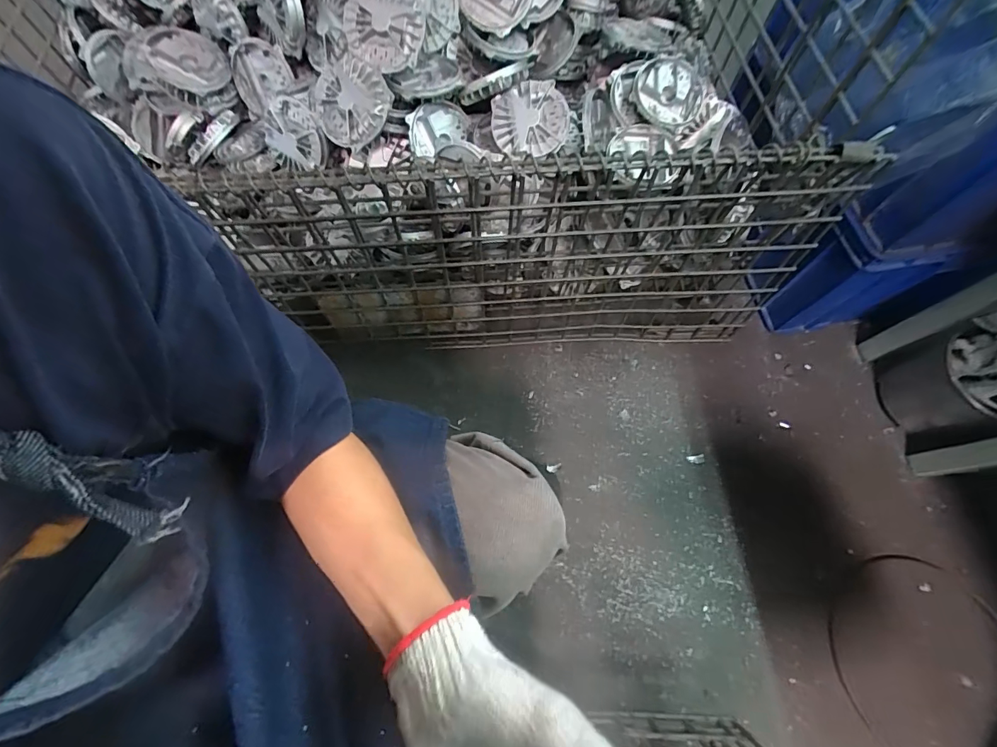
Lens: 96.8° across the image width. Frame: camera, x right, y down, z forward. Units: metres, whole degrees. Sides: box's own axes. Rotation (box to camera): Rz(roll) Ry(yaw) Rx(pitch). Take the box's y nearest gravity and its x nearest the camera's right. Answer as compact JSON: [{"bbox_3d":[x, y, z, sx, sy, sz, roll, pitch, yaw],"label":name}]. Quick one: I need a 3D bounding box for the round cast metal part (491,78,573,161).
[{"bbox_3d":[0.044,-0.360,0.629,0.108,0.025,0.100,0,93,1],"label":"round cast metal part"}]

